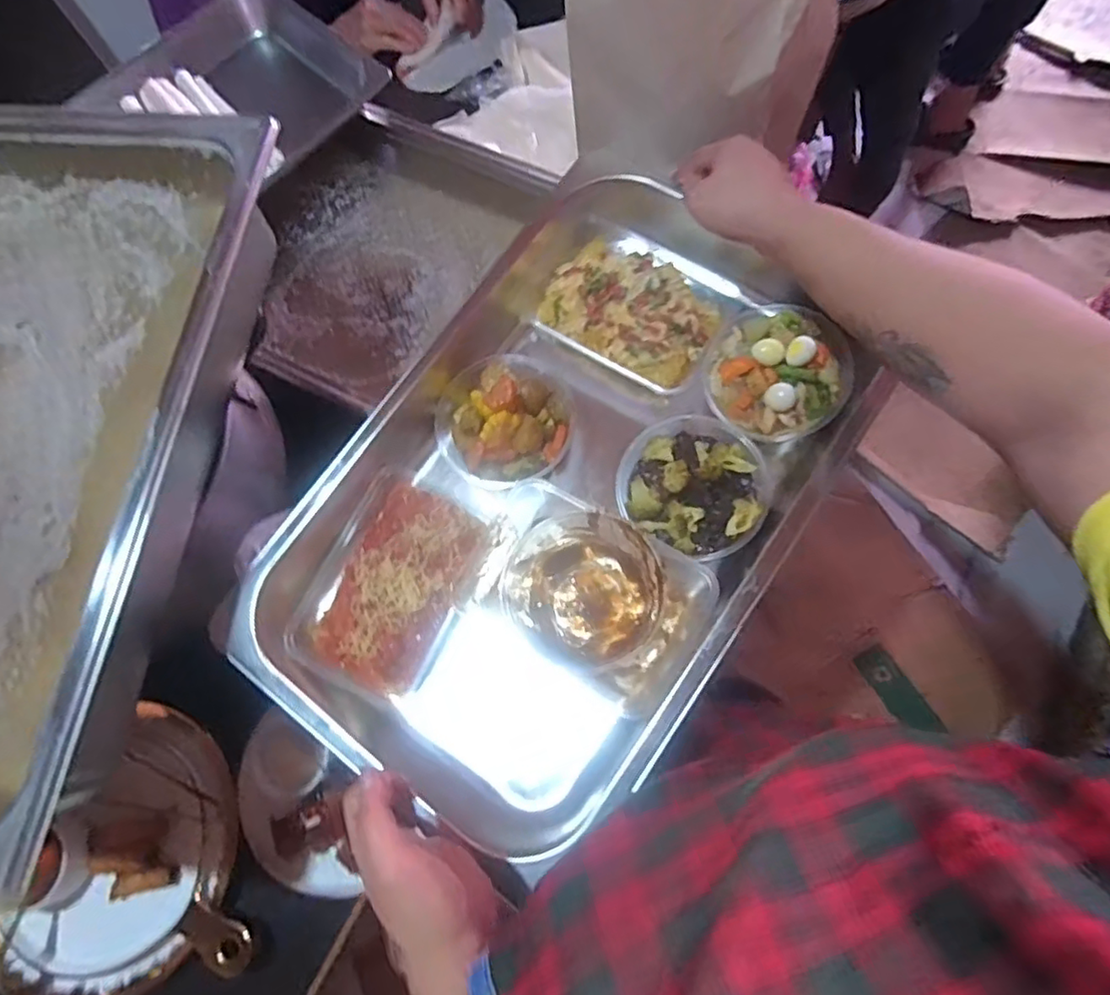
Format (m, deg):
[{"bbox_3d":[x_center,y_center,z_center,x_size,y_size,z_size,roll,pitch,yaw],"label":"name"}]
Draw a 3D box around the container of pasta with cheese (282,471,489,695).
[{"bbox_3d":[-0.137,0.069,0.507,0.125,0.047,0.165,27,80,5],"label":"container of pasta with cheese"}]

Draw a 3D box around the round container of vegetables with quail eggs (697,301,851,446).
[{"bbox_3d":[0.181,-0.103,0.511,0.109,0.041,0.121,27,80,5],"label":"round container of vegetables with quail eggs"}]

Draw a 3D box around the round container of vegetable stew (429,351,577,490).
[{"bbox_3d":[-0.045,-0.068,0.550,0.116,0.045,0.116,0,79,0],"label":"round container of vegetable stew"}]

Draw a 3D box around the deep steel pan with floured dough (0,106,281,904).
[{"bbox_3d":[-0.424,-0.058,0.450,0.385,0.097,0.559,5,79,1],"label":"deep steel pan with floured dough"}]

